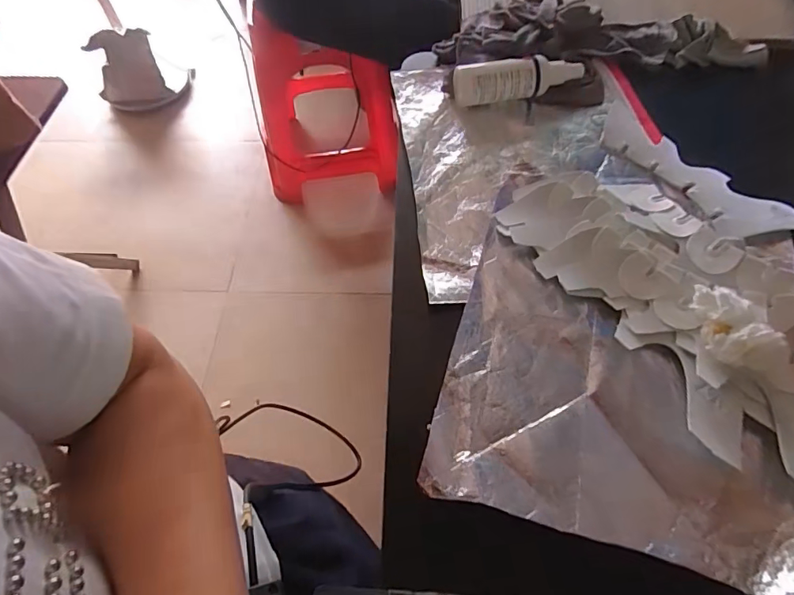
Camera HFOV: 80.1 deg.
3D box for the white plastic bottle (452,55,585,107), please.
[{"bbox_3d":[0.124,-0.220,0.479,0.131,0.040,0.029,-6,58,0],"label":"white plastic bottle"}]

